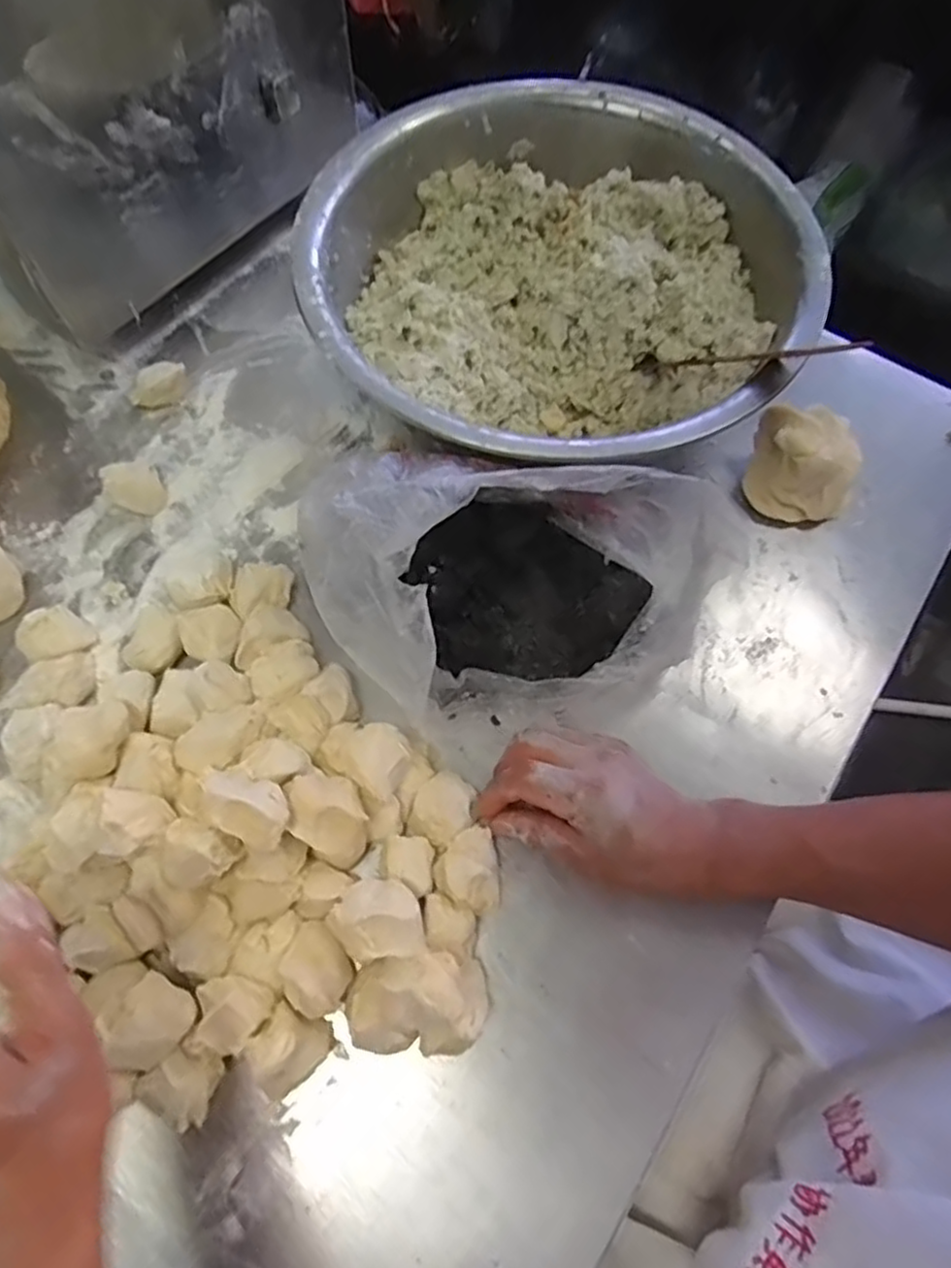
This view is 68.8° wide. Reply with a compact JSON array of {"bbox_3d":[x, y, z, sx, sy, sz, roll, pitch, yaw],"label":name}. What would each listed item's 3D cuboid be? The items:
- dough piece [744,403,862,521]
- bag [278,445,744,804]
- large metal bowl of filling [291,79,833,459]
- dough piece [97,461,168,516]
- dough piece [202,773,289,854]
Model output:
[{"bbox_3d":[0.262,-0.132,0.553,0.083,0.062,0.066,19,67,6],"label":"dough piece"},{"bbox_3d":[0.029,-0.045,0.462,0.238,0.144,0.201,-33,71,-15],"label":"bag"},{"bbox_3d":[0.063,-0.273,0.575,0.380,0.122,0.379,1,66,-2],"label":"large metal bowl of filling"},{"bbox_3d":[-0.265,-0.114,0.541,0.038,0.031,0.038,1,66,-2],"label":"dough piece"},{"bbox_3d":[-0.131,0.099,0.401,0.059,0.040,0.034,28,68,10],"label":"dough piece"}]

